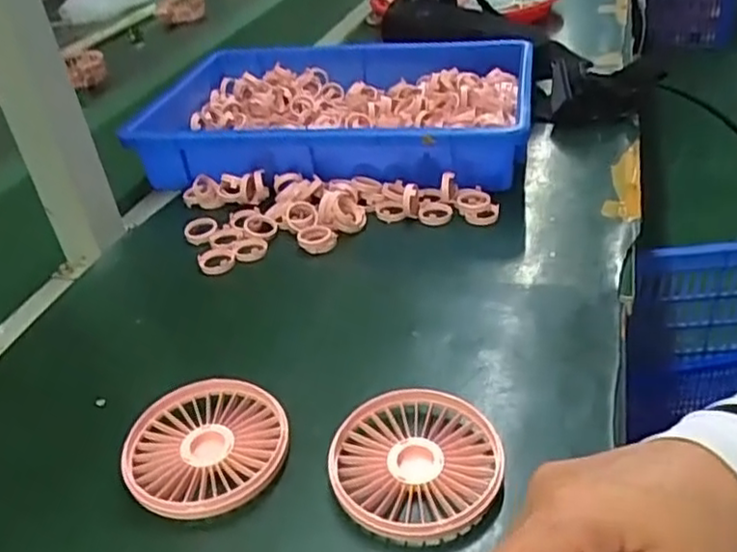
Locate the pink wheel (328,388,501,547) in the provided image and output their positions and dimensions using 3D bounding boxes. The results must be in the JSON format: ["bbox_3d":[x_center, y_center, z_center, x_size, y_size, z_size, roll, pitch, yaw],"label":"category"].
[{"bbox_3d":[0.024,0.097,0.357,0.086,0.017,0.086,-5,36,3],"label":"pink wheel"}]

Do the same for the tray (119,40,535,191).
[{"bbox_3d":[-0.023,-0.165,0.685,0.346,0.068,0.238,2,37,13],"label":"tray"}]

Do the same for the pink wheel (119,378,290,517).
[{"bbox_3d":[-0.089,0.094,0.378,0.084,0.017,0.087,-5,36,3],"label":"pink wheel"}]

